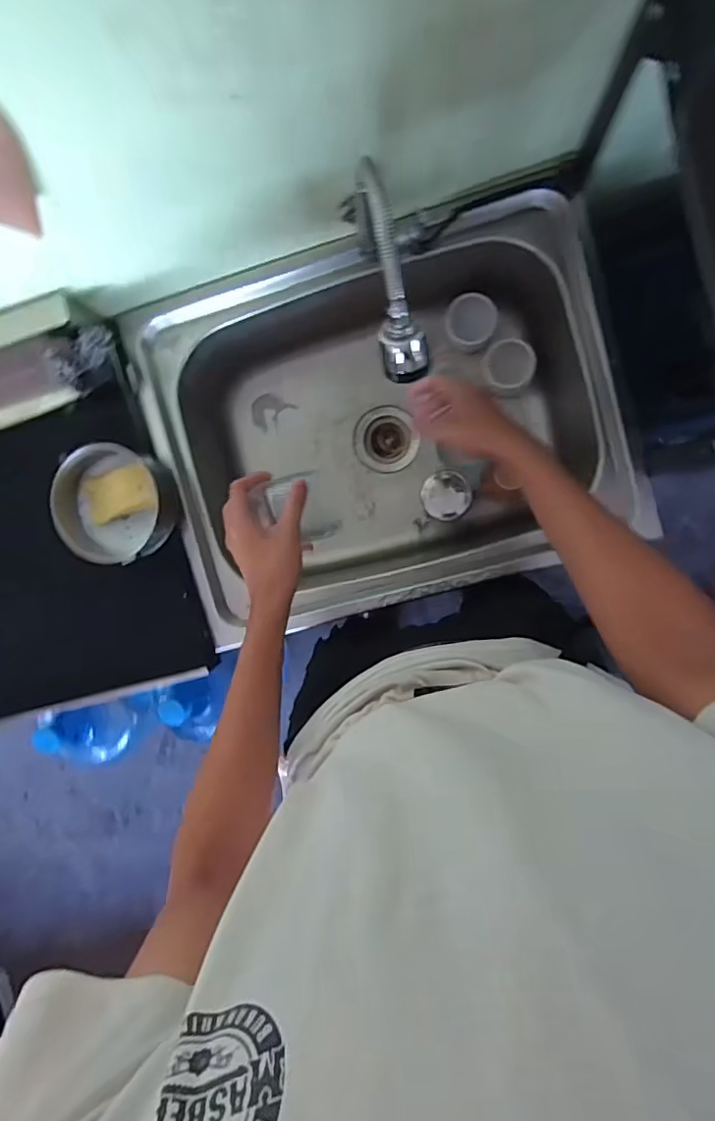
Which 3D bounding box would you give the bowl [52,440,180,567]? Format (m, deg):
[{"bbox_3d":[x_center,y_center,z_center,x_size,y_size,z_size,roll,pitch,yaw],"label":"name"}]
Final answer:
[{"bbox_3d":[-0.315,-0.073,0.725,0.142,0.073,0.144,0,95,4],"label":"bowl"}]

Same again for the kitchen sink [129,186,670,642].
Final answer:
[{"bbox_3d":[0.034,-0.199,0.842,0.615,0.233,0.478,-17,94,6],"label":"kitchen sink"}]

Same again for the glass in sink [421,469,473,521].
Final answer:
[{"bbox_3d":[0.145,-0.106,0.877,0.084,0.096,0.081,-6,95,5],"label":"glass in sink"}]

